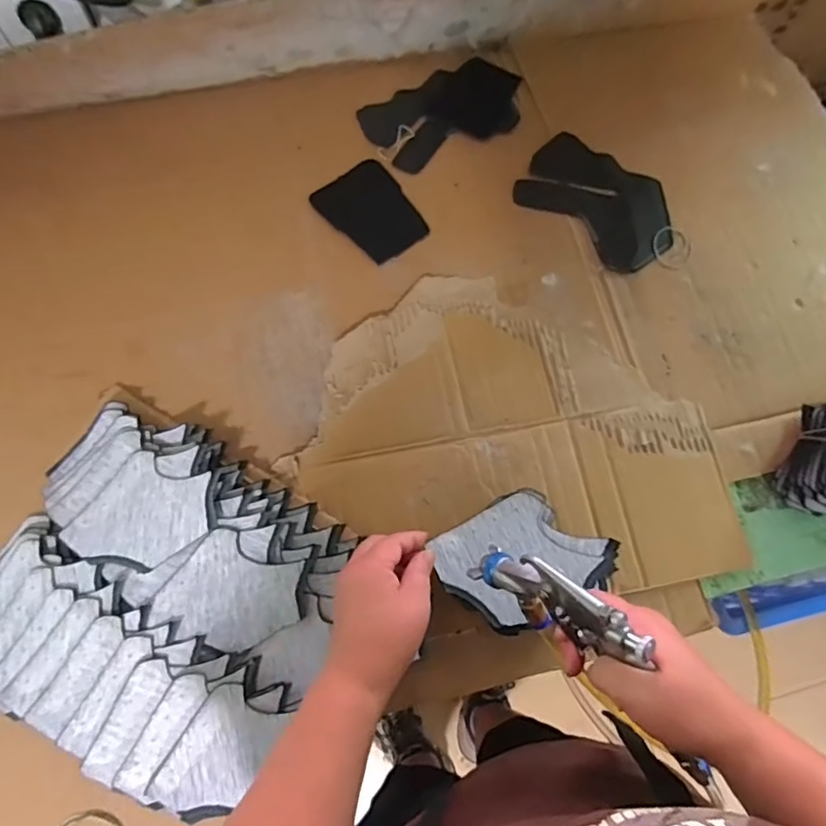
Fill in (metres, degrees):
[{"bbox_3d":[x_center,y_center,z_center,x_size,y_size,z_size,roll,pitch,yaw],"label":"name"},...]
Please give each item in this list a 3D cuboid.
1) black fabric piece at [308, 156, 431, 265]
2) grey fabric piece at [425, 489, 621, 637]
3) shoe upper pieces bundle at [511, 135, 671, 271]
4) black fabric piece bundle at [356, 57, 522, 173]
[{"bbox_3d":[-0.047,-0.235,0.643,0.095,0.010,0.124,-38,78,-11],"label":"black fabric piece"},{"bbox_3d":[0.096,0.120,0.470,0.144,0.012,0.097,-23,76,-8],"label":"grey fabric piece"},{"bbox_3d":[0.222,-0.253,0.657,0.186,0.005,0.129,36,76,9],"label":"shoe upper pieces bundle"},{"bbox_3d":[0.044,-0.383,0.703,0.207,0.012,0.123,-29,77,-9],"label":"black fabric piece bundle"}]

